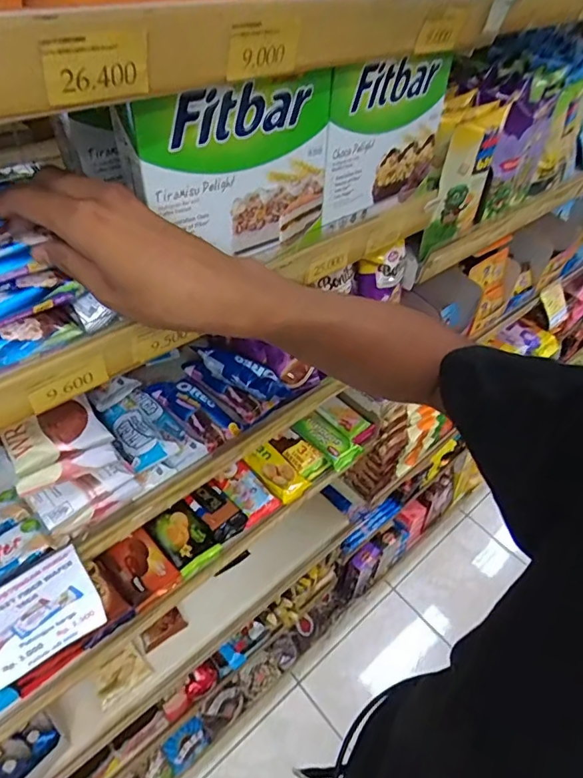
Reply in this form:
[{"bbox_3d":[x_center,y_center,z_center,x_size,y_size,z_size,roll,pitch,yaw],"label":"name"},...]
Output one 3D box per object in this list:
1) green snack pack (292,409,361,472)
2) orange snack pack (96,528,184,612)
[{"bbox_3d":[0.053,0.076,0.769,0.050,0.023,0.102,-34,57,-31],"label":"green snack pack"},{"bbox_3d":[-0.190,0.223,0.621,0.086,0.022,0.066,38,54,27],"label":"orange snack pack"}]

